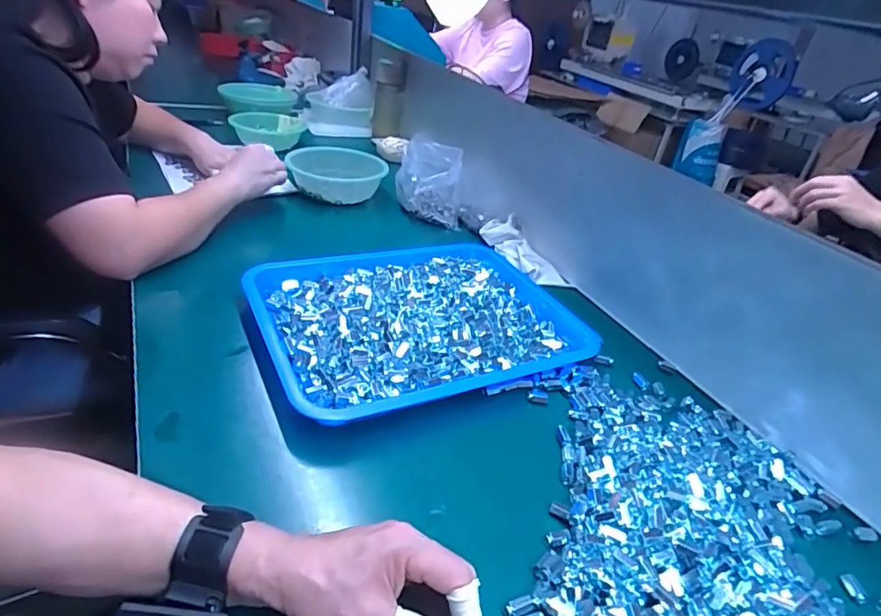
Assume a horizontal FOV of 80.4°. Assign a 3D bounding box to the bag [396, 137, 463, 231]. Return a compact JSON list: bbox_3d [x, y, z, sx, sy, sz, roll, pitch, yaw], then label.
[{"bbox_3d":[-0.018,-0.236,0.974,0.127,0.113,0.127,8,32,1],"label":"bag"}]

